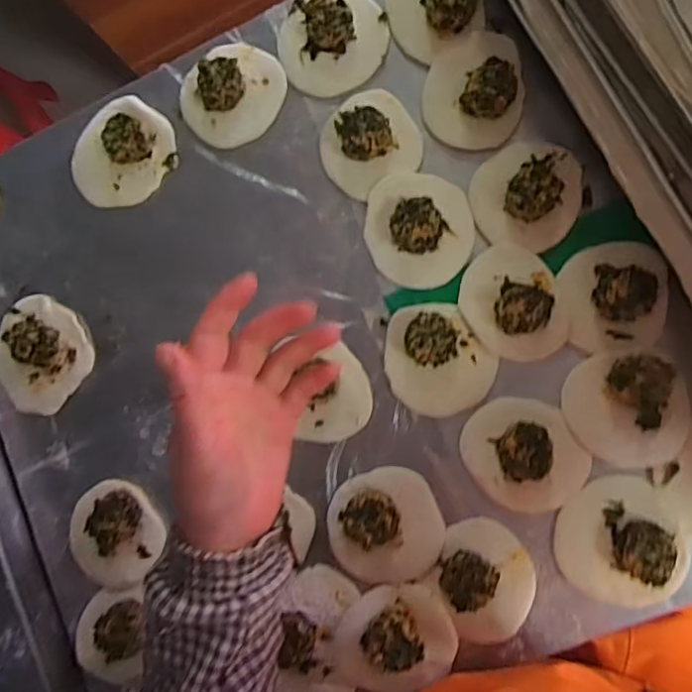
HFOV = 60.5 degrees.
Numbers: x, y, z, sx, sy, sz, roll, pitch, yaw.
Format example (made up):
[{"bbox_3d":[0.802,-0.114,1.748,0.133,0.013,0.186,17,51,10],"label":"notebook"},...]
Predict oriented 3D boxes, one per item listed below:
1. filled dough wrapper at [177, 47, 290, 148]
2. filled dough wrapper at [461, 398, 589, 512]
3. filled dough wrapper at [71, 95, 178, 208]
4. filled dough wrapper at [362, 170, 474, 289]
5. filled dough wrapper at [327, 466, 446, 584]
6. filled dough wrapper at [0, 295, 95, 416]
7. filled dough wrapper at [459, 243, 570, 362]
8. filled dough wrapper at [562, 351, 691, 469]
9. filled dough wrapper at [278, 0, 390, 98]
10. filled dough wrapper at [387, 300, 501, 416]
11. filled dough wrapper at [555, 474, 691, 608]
[{"bbox_3d":[-0.103,-0.228,0.520,0.092,0.036,0.086,-1,86,8],"label":"filled dough wrapper"},{"bbox_3d":[0.139,0.086,0.462,0.084,0.029,0.095,-34,82,5],"label":"filled dough wrapper"},{"bbox_3d":[-0.207,-0.177,0.538,0.090,0.027,0.099,-1,86,8],"label":"filled dough wrapper"},{"bbox_3d":[0.060,-0.099,0.489,0.086,0.027,0.098,-13,84,7],"label":"filled dough wrapper"},{"bbox_3d":[0.031,0.146,0.475,0.088,0.030,0.088,-1,86,8],"label":"filled dough wrapper"},{"bbox_3d":[-0.281,0.008,0.530,0.094,0.040,0.097,-1,86,8],"label":"filled dough wrapper"},{"bbox_3d":[0.133,-0.036,0.470,0.077,0.032,0.094,-13,84,7],"label":"filled dough wrapper"},{"bbox_3d":[0.216,0.048,0.453,0.088,0.031,0.085,-1,86,8],"label":"filled dough wrapper"},{"bbox_3d":[-0.016,-0.271,0.510,0.093,0.030,0.098,-1,86,8],"label":"filled dough wrapper"},{"bbox_3d":[0.071,0.010,0.481,0.079,0.024,0.095,-37,82,4],"label":"filled dough wrapper"},{"bbox_3d":[0.210,0.148,0.444,0.091,0.032,0.093,0,86,8],"label":"filled dough wrapper"}]

